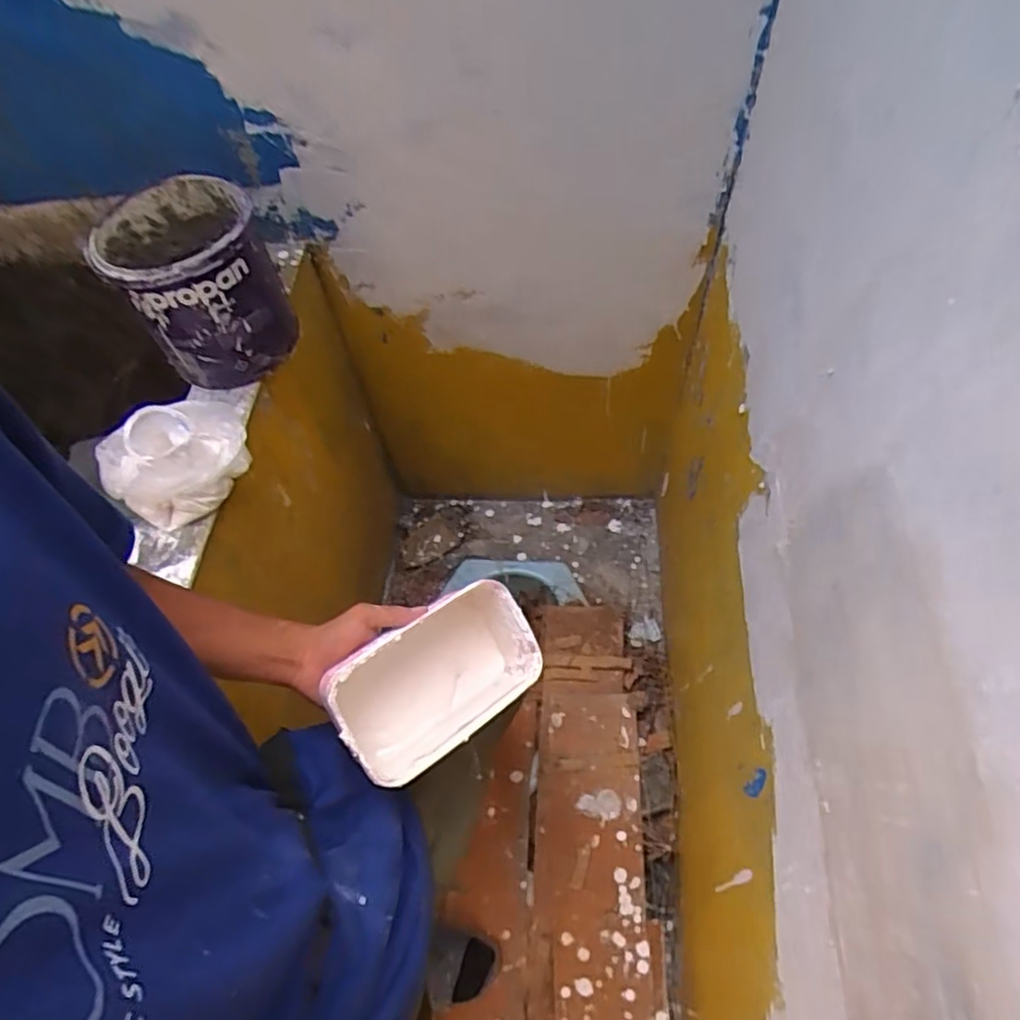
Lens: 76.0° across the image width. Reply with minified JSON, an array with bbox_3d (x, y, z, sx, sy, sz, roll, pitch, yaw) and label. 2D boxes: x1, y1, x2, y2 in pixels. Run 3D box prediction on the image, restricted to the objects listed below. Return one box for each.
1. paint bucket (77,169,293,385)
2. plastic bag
[{"bbox_3d":[-0.379,-0.282,0.805,0.163,0.178,0.176,-2,58,3],"label":"paint bucket"},{"bbox_3d":[-0.375,-0.059,0.741,0.157,0.077,0.113,-37,63,-18],"label":"plastic bag"}]

